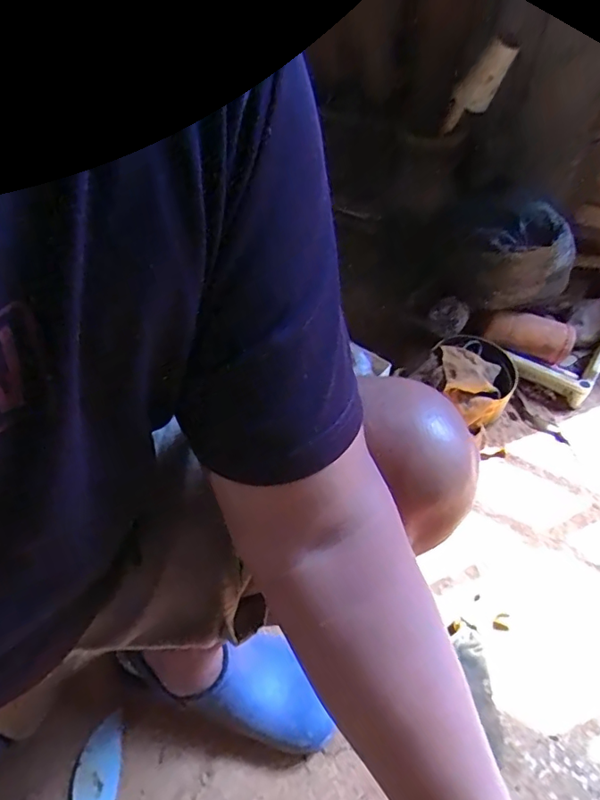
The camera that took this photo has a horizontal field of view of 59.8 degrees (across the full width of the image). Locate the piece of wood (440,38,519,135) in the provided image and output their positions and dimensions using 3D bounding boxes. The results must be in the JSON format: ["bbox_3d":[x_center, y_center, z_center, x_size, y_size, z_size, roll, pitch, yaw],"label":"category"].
[{"bbox_3d":[0.306,-0.540,0.913,0.059,0.160,0.049,33,46,-10],"label":"piece of wood"}]

